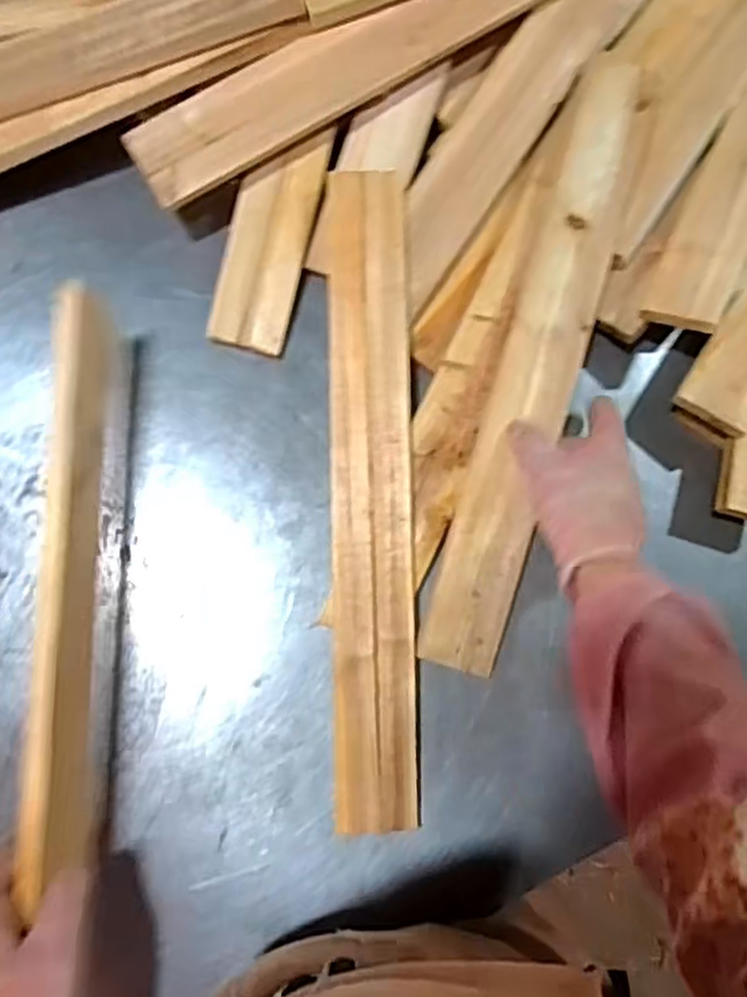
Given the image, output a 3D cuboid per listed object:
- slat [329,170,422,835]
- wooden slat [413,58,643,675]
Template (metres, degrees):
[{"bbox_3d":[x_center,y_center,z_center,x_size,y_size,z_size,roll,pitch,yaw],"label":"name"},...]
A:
[{"bbox_3d":[-0.001,-0.003,0.555,0.062,0.026,0.485,-1,82,-5],"label":"slat"},{"bbox_3d":[0.130,-0.101,0.560,0.060,0.017,0.473,17,88,-5],"label":"wooden slat"}]

